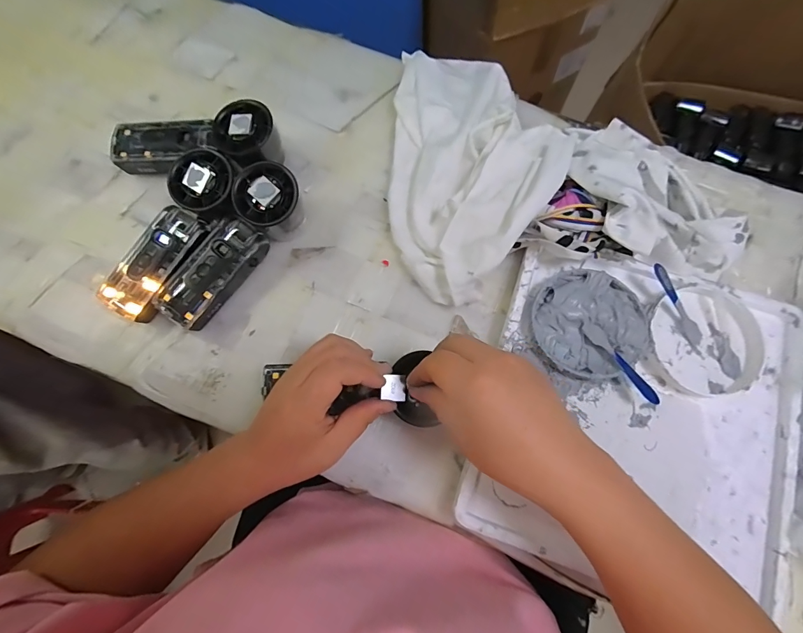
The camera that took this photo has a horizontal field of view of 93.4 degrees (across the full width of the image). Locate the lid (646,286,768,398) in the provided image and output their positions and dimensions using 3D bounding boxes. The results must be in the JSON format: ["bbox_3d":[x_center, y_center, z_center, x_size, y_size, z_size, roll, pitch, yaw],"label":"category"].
[{"bbox_3d":[0.273,0.021,0.340,0.093,0.013,0.101,0,76,1],"label":"lid"}]

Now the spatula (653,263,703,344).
[{"bbox_3d":[0.251,-0.012,0.345,0.016,0.006,0.081,-30,94,-6],"label":"spatula"}]

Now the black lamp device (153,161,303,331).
[{"bbox_3d":[-0.156,-0.062,0.349,0.060,0.059,0.165,43,81,11],"label":"black lamp device"}]

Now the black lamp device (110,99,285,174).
[{"bbox_3d":[-0.203,-0.169,0.377,0.169,0.058,0.062,4,76,3],"label":"black lamp device"}]

